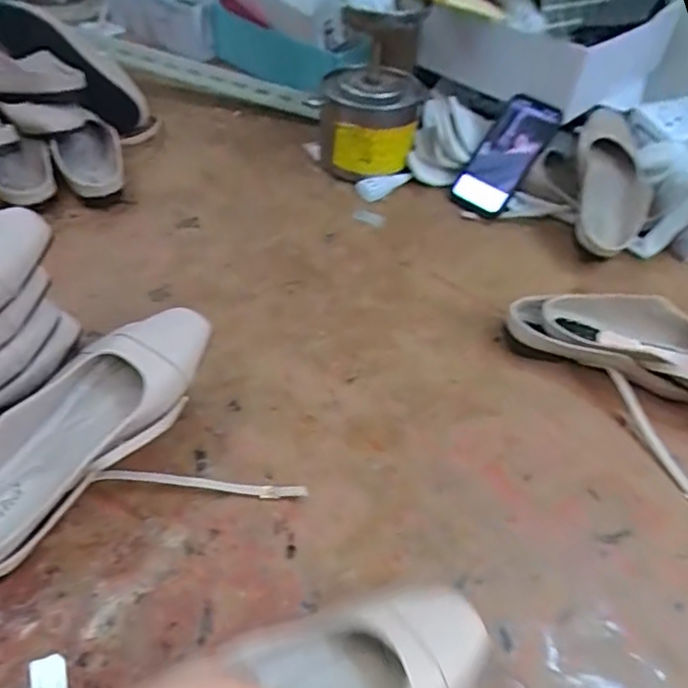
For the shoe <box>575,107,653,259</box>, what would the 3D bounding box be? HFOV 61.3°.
[{"bbox_3d":[0.345,-0.220,0.749,0.104,0.058,0.245,13,63,7],"label":"shoe"}]

